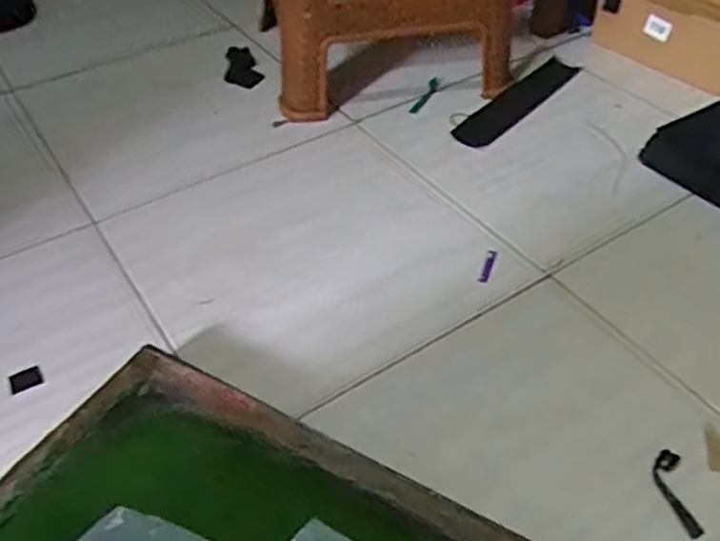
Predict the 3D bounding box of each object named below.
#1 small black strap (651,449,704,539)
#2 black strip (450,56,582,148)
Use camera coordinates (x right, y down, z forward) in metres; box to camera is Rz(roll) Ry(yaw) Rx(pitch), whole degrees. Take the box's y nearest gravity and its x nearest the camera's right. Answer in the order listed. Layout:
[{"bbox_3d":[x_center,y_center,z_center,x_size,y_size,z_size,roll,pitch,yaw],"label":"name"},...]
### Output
[{"bbox_3d":[0.272,0.190,0.587,0.026,0.007,0.076,-1,45,2],"label":"small black strap"},{"bbox_3d":[0.250,-0.269,1.058,0.059,0.008,0.294,31,54,29],"label":"black strip"}]

